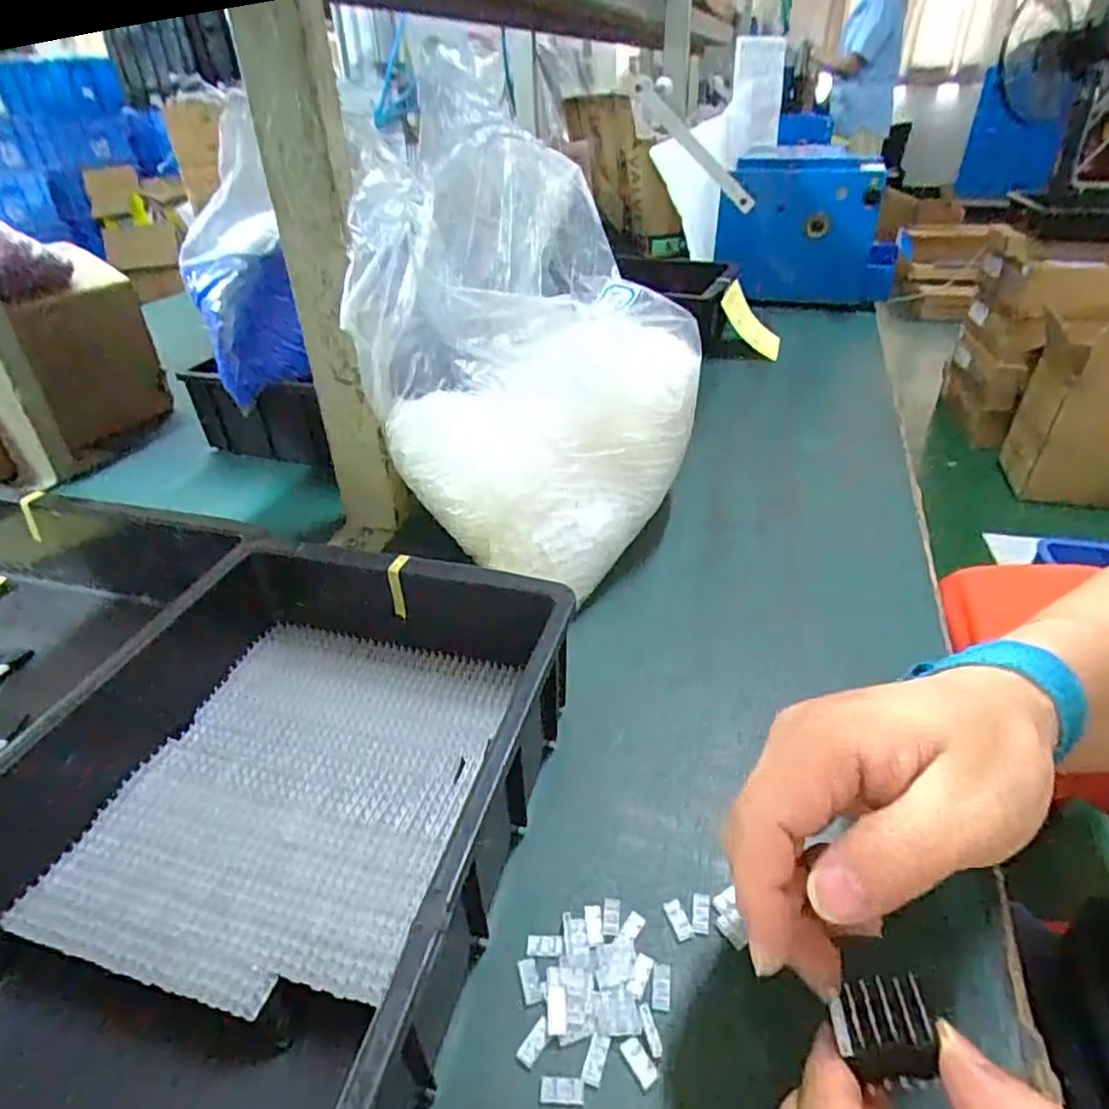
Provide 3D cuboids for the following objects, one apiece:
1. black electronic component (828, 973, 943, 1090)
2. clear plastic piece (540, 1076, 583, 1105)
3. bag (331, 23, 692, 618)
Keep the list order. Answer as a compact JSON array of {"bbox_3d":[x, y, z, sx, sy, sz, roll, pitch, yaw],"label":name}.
[{"bbox_3d":[0.099,0.144,0.203,0.025,0.020,0.023,0,36,1],"label":"black electronic component"},{"bbox_3d":[0.003,0.193,0.243,0.016,0.004,0.008,1,36,3],"label":"clear plastic piece"},{"bbox_3d":[-0.018,-0.141,0.474,0.221,0.207,0.230,13,38,19],"label":"bag"}]

